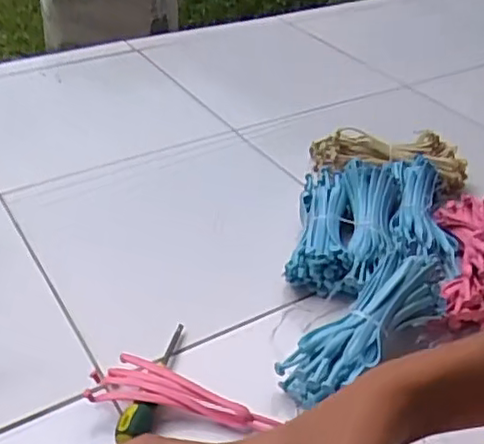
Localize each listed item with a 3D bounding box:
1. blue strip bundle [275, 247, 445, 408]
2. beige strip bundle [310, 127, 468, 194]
[{"bbox_3d":[0.133,0.110,0.670,0.217,0.084,0.082,-27,46,-33],"label":"blue strip bundle"},{"bbox_3d":[0.220,-0.097,0.959,0.228,0.056,0.082,6,37,4],"label":"beige strip bundle"}]

